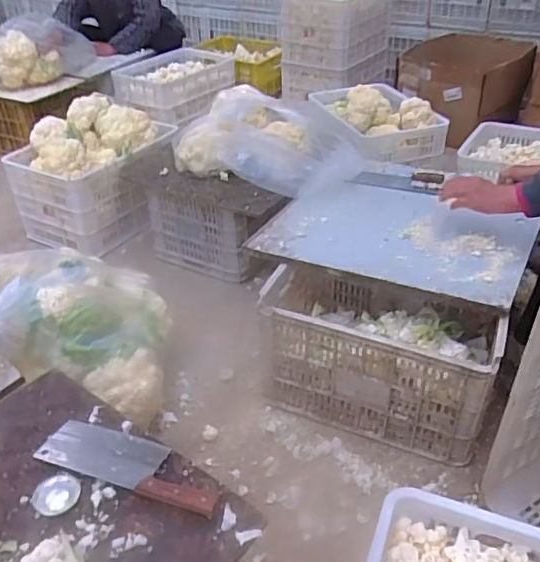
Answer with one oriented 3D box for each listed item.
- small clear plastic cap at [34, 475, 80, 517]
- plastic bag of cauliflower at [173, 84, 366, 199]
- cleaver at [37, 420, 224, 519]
[{"bbox_3d":[-0.308,0.308,0.815,0.067,0.004,0.062,0,35,0],"label":"small clear plastic cap"},{"bbox_3d":[-0.001,-0.436,1.719,0.564,0.169,0.437,9,36,13],"label":"plastic bag of cauliflower"},{"bbox_3d":[-0.205,0.269,0.851,0.300,0.037,0.095,14,37,20],"label":"cleaver"}]

